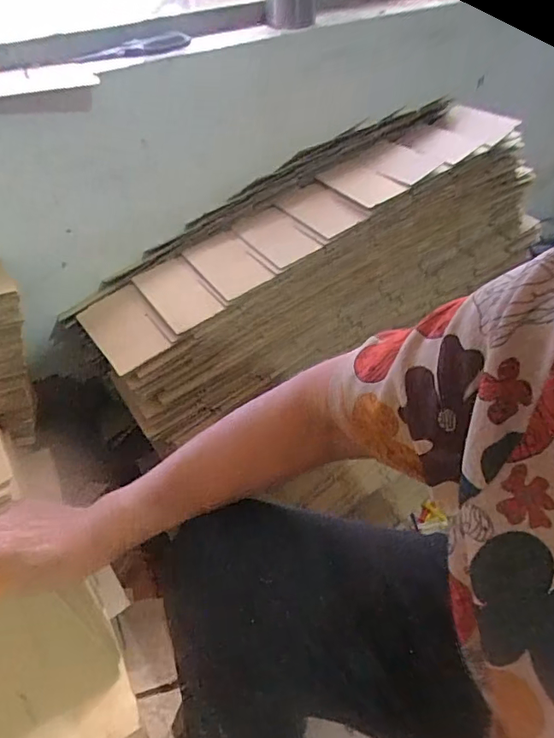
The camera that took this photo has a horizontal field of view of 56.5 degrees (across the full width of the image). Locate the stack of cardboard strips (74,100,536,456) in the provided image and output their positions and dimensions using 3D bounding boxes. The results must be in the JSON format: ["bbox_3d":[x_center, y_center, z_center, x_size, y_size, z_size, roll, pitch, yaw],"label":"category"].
[{"bbox_3d":[0.077,-0.184,0.807,0.737,0.243,0.187,-24,42,-21],"label":"stack of cardboard strips"}]

